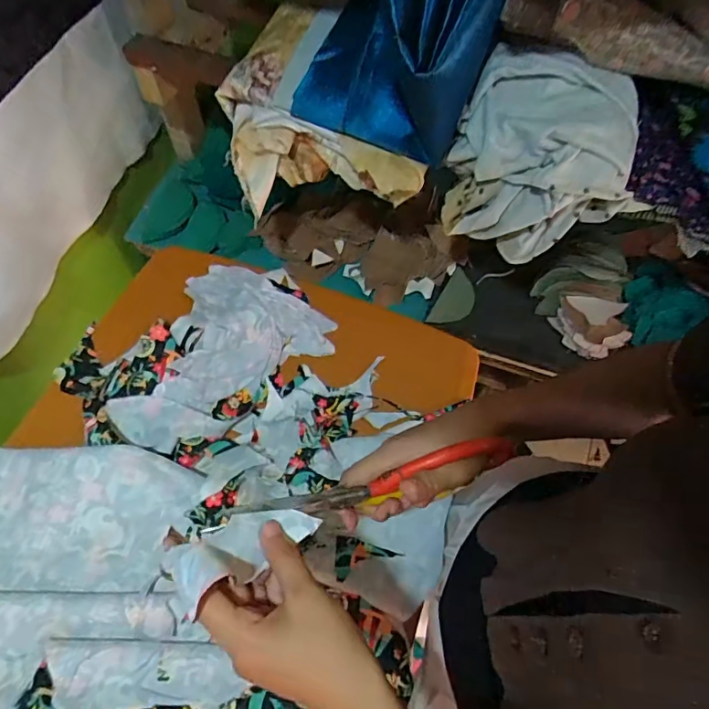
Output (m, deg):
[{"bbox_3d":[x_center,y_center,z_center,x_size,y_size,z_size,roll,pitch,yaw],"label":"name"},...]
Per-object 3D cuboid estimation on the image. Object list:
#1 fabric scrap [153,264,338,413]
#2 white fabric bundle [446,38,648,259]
[{"bbox_3d":[-0.126,-0.034,0.641,0.190,0.016,0.203,1,62,-2],"label":"fabric scrap"},{"bbox_3d":[0.213,-0.209,0.565,0.203,0.163,0.131,24,63,10],"label":"white fabric bundle"}]

